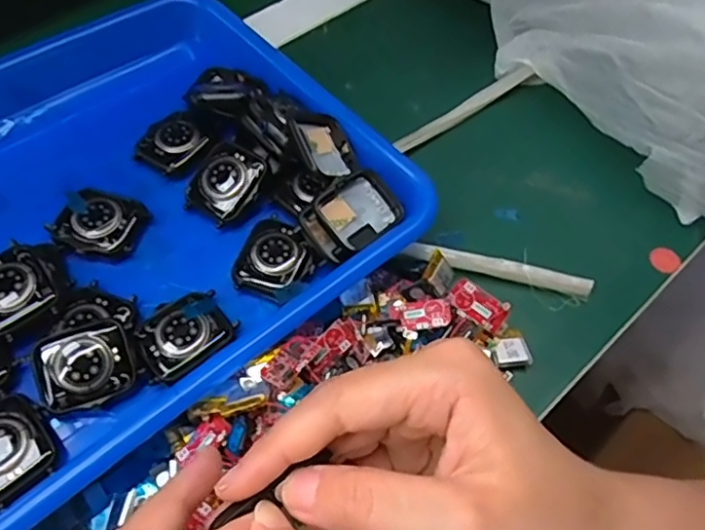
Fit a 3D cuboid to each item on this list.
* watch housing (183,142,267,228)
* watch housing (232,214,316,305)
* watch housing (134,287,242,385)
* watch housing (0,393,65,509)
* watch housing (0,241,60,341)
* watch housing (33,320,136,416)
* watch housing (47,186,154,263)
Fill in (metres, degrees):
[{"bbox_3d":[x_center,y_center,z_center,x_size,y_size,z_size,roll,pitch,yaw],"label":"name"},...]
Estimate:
[{"bbox_3d":[-0.069,-0.044,0.333,0.035,0.011,0.043,30,83,11],"label":"watch housing"},{"bbox_3d":[-0.039,-0.003,0.313,0.038,0.006,0.044,20,59,10],"label":"watch housing"},{"bbox_3d":[-0.080,0.032,0.290,0.043,0.007,0.034,-33,65,-21],"label":"watch housing"},{"bbox_3d":[-0.148,0.078,0.260,0.036,0.013,0.040,-38,66,-23],"label":"watch housing"},{"bbox_3d":[-0.161,0.011,0.287,0.034,0.008,0.044,-33,64,-20],"label":"watch housing"},{"bbox_3d":[-0.120,0.045,0.275,0.040,0.010,0.036,-20,83,-17],"label":"watch housing"},{"bbox_3d":[-0.133,-0.022,0.321,0.041,0.012,0.040,18,59,9],"label":"watch housing"}]

